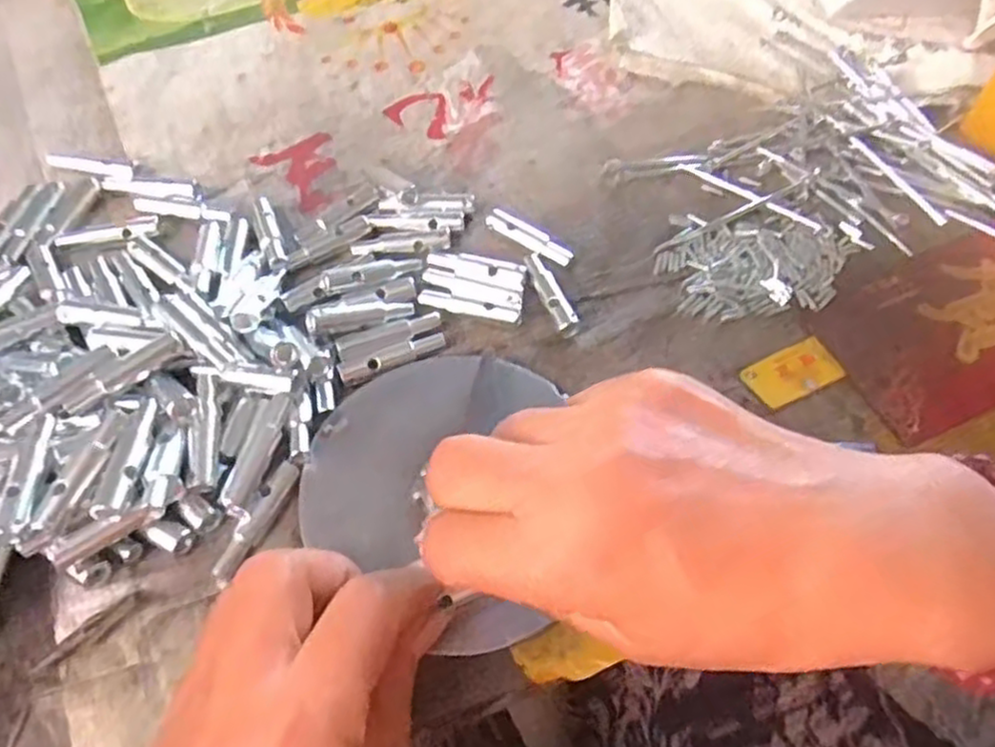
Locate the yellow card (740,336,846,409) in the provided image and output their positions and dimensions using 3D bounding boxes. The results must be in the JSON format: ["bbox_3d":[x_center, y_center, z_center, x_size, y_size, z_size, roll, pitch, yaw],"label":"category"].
[{"bbox_3d":[0.139,-0.001,0.341,0.045,0.004,0.025,-23,62,-14],"label":"yellow card"}]

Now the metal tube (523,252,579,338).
[{"bbox_3d":[0.026,-0.041,0.357,0.011,0.009,0.052,-17,61,-11],"label":"metal tube"}]

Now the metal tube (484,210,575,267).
[{"bbox_3d":[0.017,-0.070,0.378,0.051,0.009,0.010,33,64,17],"label":"metal tube"}]

